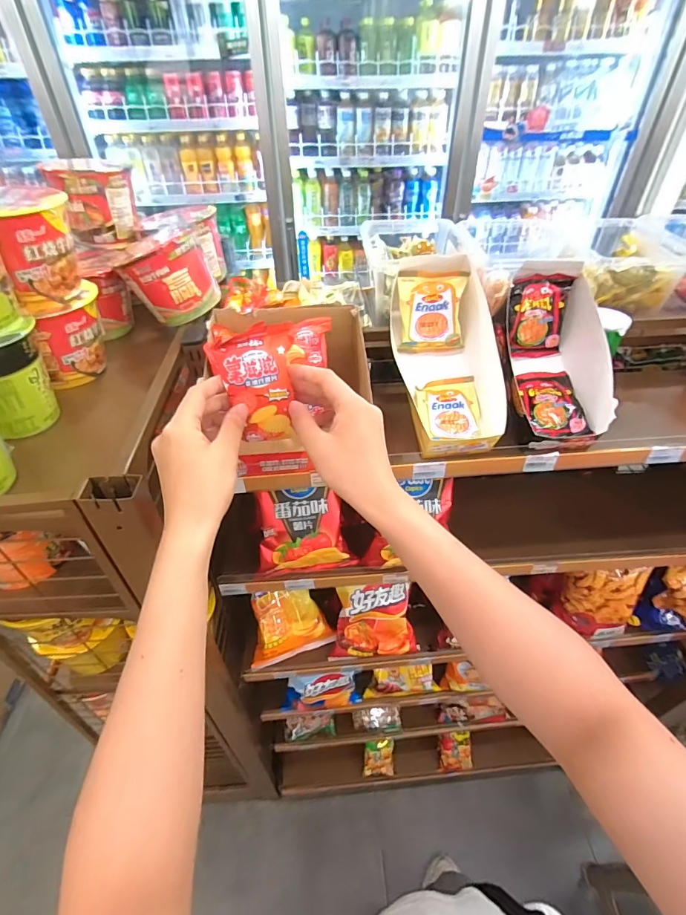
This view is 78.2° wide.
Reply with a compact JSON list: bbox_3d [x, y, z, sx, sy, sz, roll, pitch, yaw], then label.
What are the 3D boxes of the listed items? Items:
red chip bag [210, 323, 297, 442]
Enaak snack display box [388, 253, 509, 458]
[{"bbox_3d":[-0.074,-0.066,0.402,0.067,0.104,0.030,-5,38,7],"label":"red chip bag"},{"bbox_3d":[0.130,-0.133,0.564,0.118,0.086,0.271,-7,77,-7],"label":"Enaak snack display box"}]

